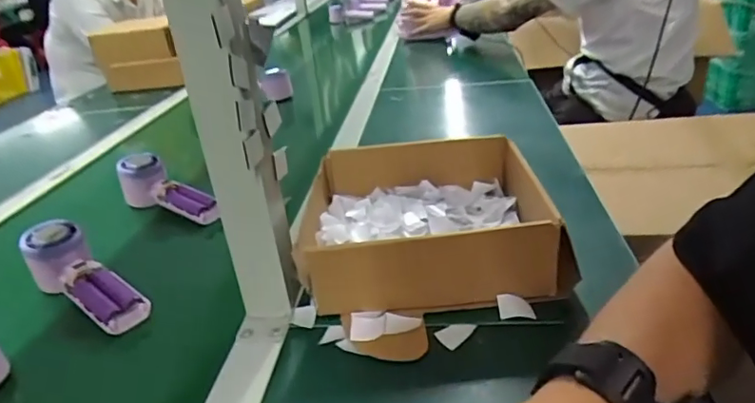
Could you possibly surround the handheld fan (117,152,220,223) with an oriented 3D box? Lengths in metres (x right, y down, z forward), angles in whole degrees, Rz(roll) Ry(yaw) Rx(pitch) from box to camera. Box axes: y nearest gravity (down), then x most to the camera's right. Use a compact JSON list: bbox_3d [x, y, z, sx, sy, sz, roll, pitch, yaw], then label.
[{"bbox_3d":[-0.256,-0.009,0.666,0.159,0.066,0.047,17,34,32],"label":"handheld fan"}]

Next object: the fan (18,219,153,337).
[{"bbox_3d":[-0.282,0.078,0.519,0.159,0.075,0.053,20,36,36],"label":"fan"}]

